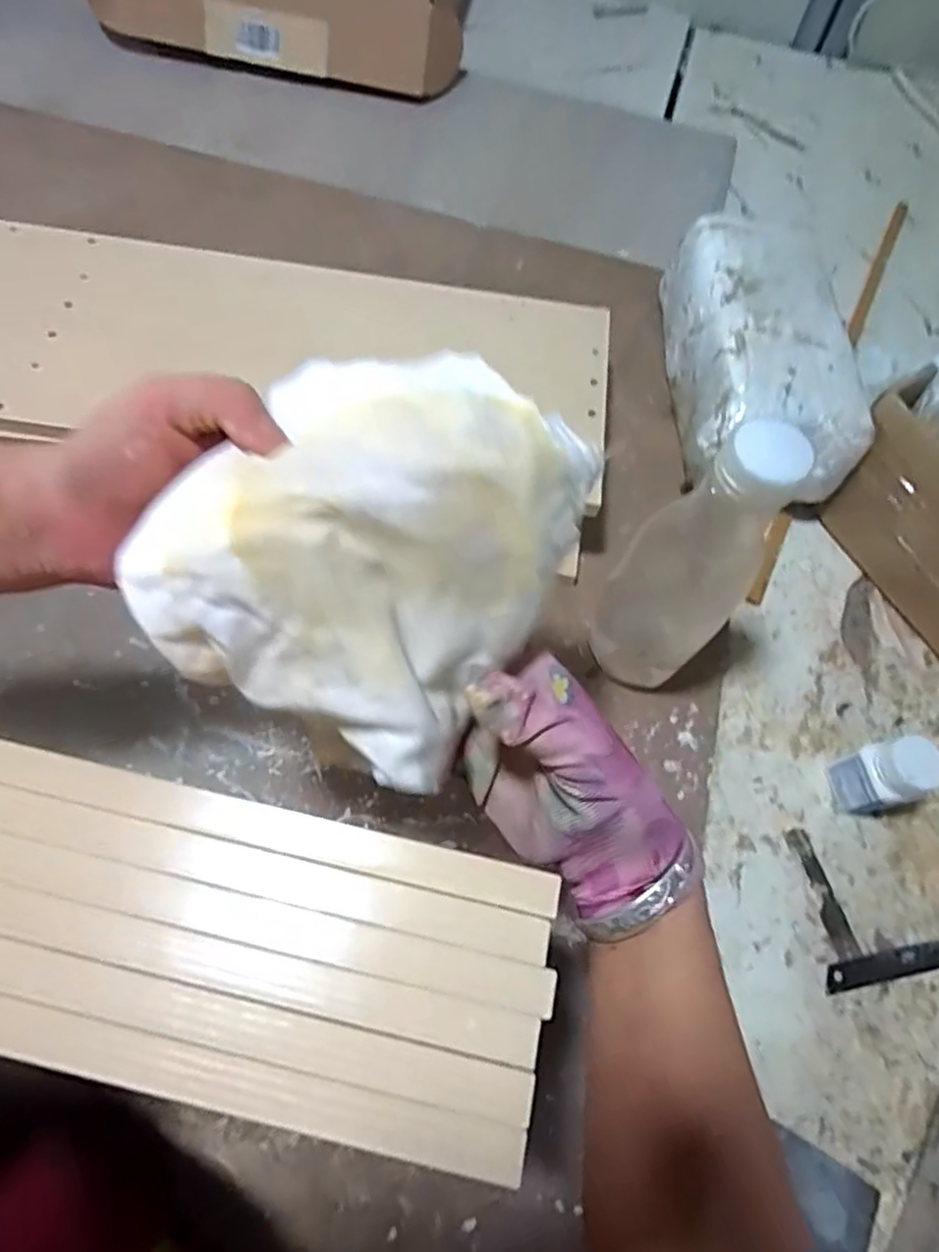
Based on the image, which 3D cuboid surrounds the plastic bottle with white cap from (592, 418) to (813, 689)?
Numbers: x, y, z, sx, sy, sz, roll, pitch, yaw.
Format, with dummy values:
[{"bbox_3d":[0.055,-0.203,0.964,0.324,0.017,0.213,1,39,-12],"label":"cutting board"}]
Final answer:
[{"bbox_3d":[0.128,-0.029,0.388,0.059,0.206,0.064,1,66,-3],"label":"plastic bottle with white cap"}]

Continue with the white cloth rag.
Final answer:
[{"bbox_3d":[-0.033,-0.029,0.237,0.134,0.034,0.142,30,90,-12],"label":"white cloth rag"}]

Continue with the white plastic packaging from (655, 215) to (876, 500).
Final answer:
[{"bbox_3d":[0.239,-0.219,0.570,0.109,0.123,0.243,-3,66,-5],"label":"white plastic packaging"}]

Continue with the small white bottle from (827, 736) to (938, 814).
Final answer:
[{"bbox_3d":[0.279,0.103,0.451,0.039,0.078,0.040,-10,67,-8],"label":"small white bottle"}]

